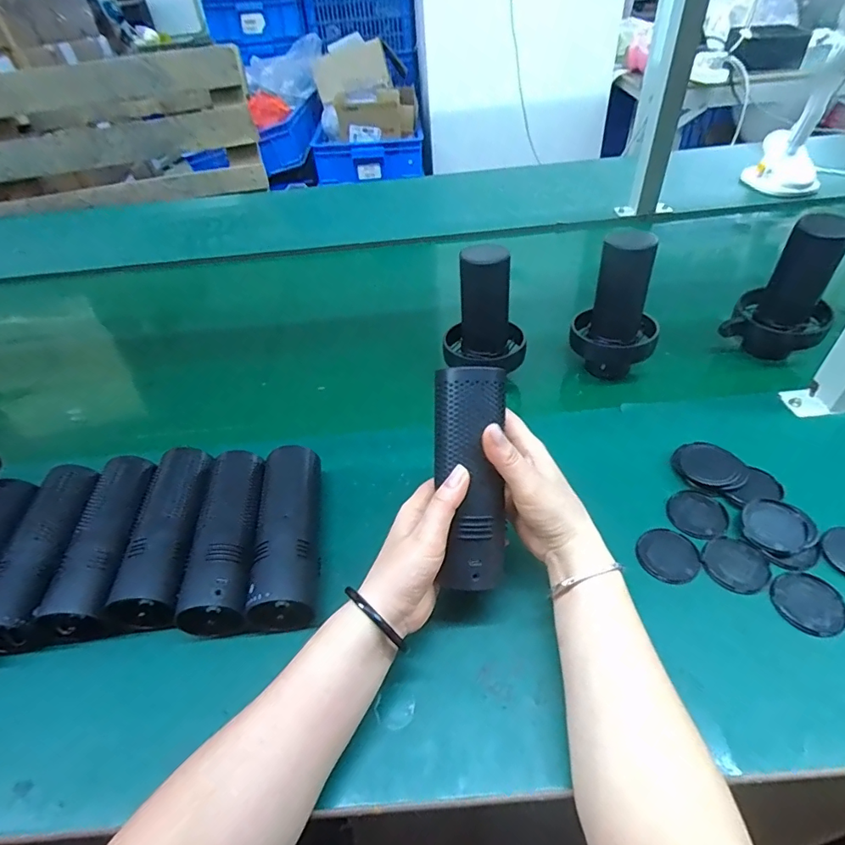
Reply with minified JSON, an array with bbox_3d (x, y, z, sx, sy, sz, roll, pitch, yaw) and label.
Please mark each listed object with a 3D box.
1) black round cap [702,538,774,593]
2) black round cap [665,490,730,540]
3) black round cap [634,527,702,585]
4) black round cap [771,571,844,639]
[{"bbox_3d":[0.265,0.120,0.410,0.049,0.006,0.047,-2,46,2],"label":"black round cap"},{"bbox_3d":[0.252,0.084,0.446,0.048,0.005,0.048,-2,46,2],"label":"black round cap"},{"bbox_3d":[0.213,0.115,0.421,0.048,0.007,0.049,-2,46,2],"label":"black round cap"},{"bbox_3d":[0.306,0.141,0.381,0.049,0.004,0.049,-2,46,2],"label":"black round cap"}]

